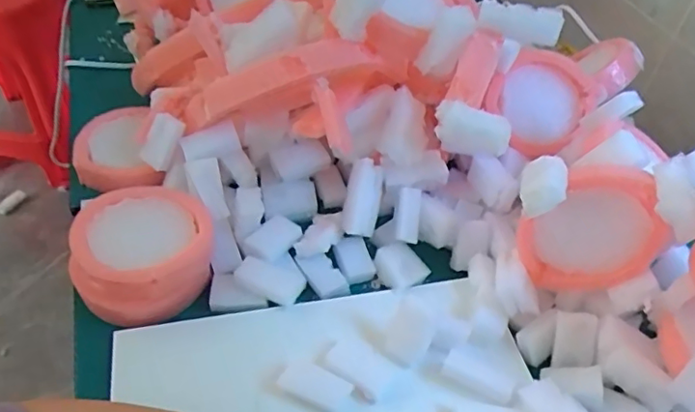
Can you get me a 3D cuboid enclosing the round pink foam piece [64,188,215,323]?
[{"bbox_3d":[-0.163,0.032,0.455,0.104,0.042,0.104,3,46,-3],"label":"round pink foam piece"}]

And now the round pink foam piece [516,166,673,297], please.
[{"bbox_3d":[0.182,0.017,0.431,0.096,0.104,0.026,7,30,16],"label":"round pink foam piece"}]

